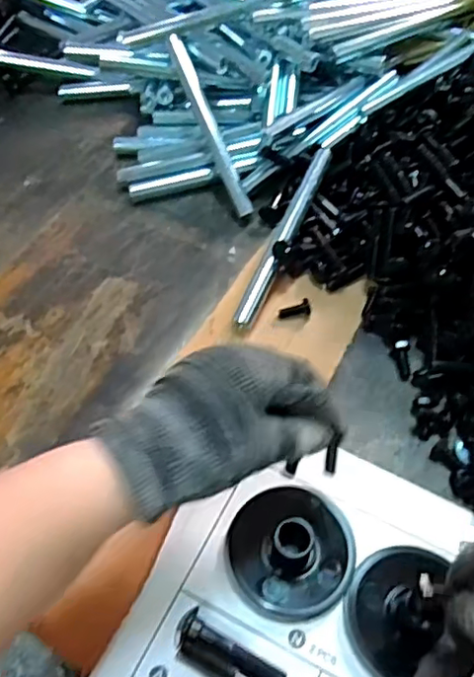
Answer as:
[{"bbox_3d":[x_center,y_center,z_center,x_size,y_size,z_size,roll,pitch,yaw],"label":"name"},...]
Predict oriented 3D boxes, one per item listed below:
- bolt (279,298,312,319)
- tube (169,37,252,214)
[{"bbox_3d":[0.043,-0.021,0.451,0.025,0.009,0.008,-17,51,18],"label":"bolt"},{"bbox_3d":[-0.025,-0.186,0.521,0.014,0.011,0.174,-20,84,-9],"label":"tube"}]

